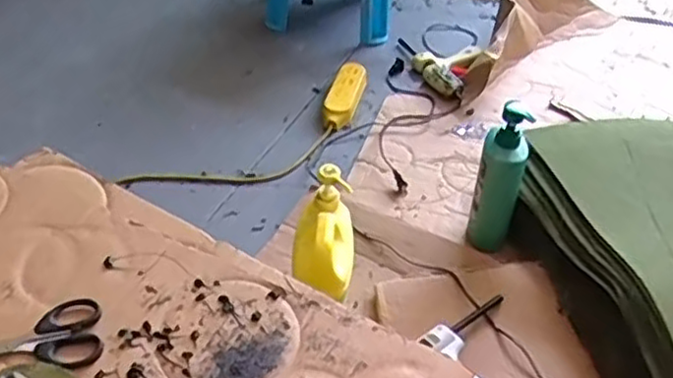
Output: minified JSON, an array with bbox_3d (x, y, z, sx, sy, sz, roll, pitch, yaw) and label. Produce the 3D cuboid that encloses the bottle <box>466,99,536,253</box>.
[{"bbox_3d":[0.248,-0.011,1.078,0.070,0.261,0.069,16,43,12],"label":"bottle"}]

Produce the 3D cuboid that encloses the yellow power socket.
[{"bbox_3d":[0.016,-0.190,1.420,0.067,0.035,0.194,12,42,8],"label":"yellow power socket"}]

